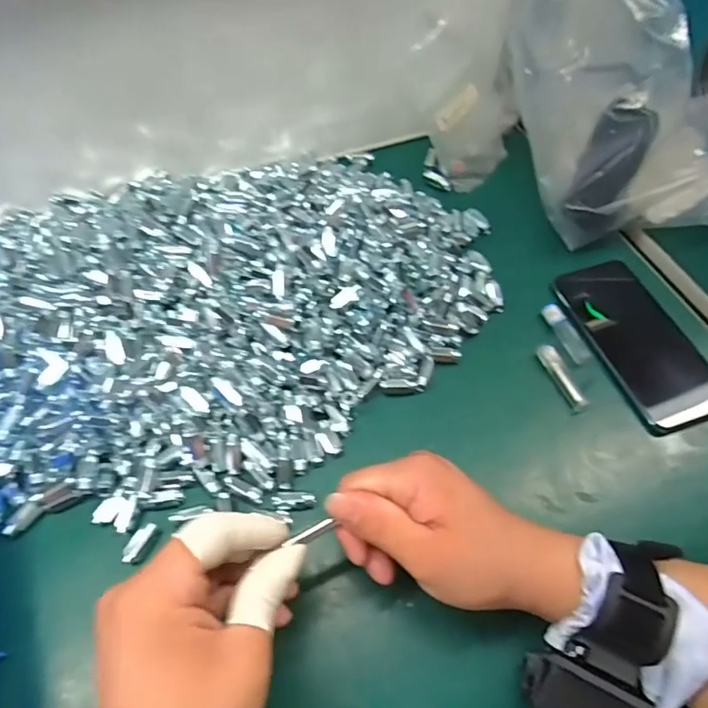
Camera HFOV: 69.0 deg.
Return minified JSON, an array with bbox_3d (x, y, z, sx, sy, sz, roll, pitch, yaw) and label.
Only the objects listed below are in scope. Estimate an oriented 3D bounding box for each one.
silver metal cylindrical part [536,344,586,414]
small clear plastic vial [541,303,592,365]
[{"bbox_3d":[0.161,0.017,0.399,0.015,0.011,0.058,-21,60,-12],"label":"silver metal cylindrical part"},{"bbox_3d":[0.174,-0.018,0.420,0.015,0.008,0.055,-18,60,-11],"label":"small clear plastic vial"}]

